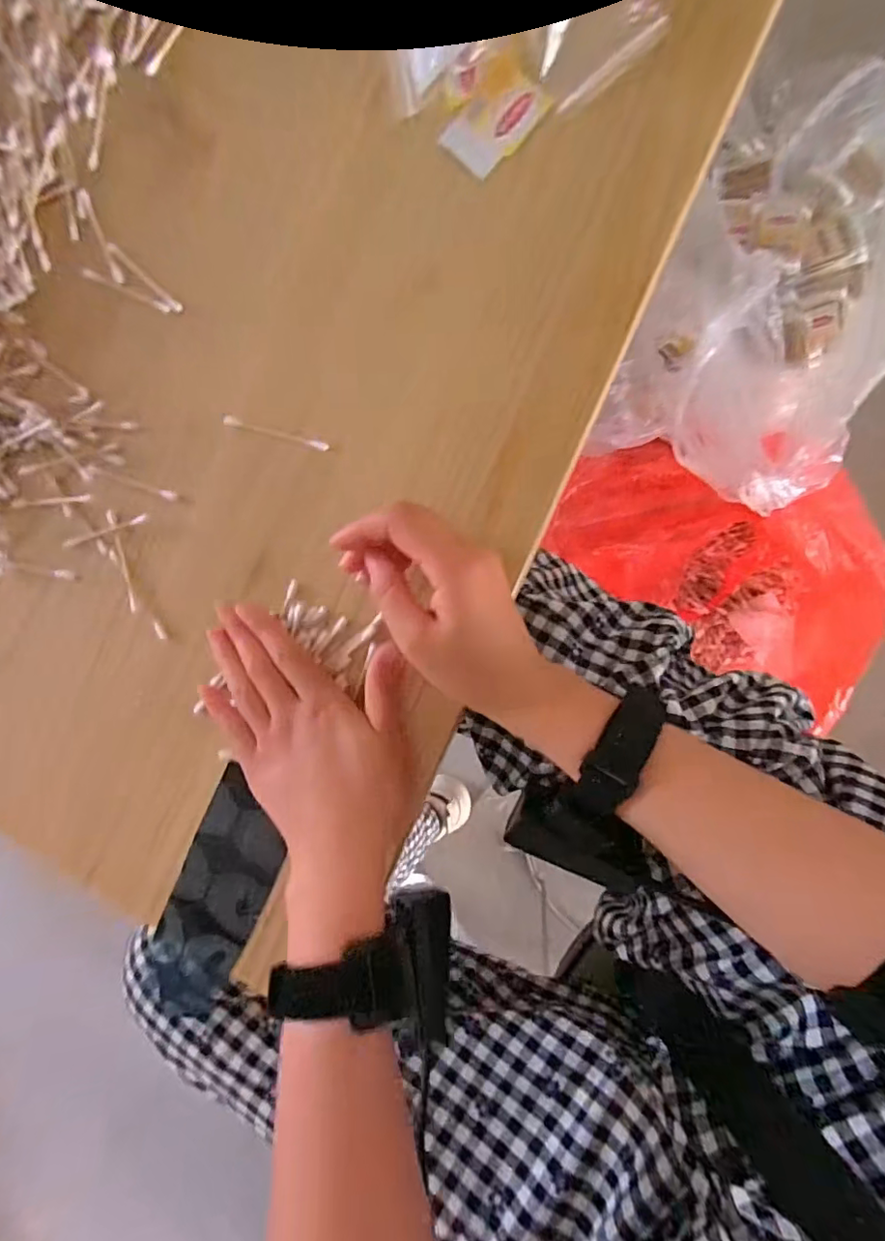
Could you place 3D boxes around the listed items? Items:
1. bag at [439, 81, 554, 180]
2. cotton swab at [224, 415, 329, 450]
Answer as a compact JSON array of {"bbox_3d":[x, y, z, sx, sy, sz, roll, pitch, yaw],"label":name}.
[{"bbox_3d":[0.031,-0.291,0.326,0.056,0.004,0.038,-44,84,8],"label":"bag"},{"bbox_3d":[-0.106,-0.118,0.353,0.074,0.004,0.006,18,94,8],"label":"cotton swab"}]

